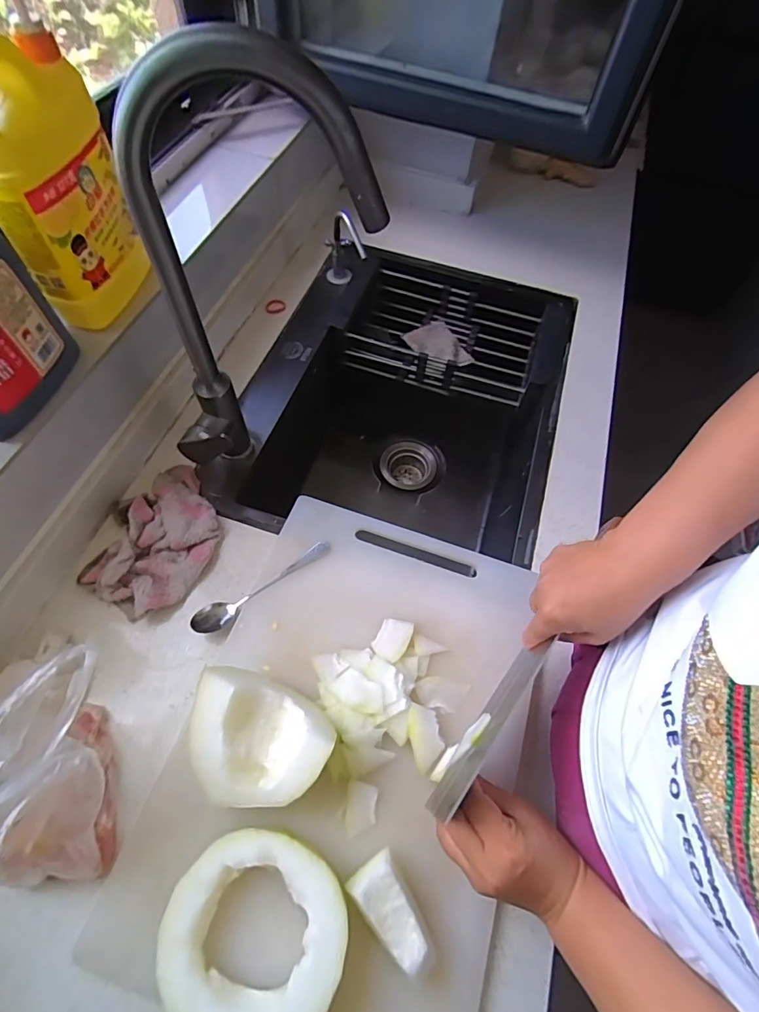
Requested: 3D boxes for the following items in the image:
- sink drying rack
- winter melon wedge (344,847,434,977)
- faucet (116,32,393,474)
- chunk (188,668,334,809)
[{"bbox_3d":[0.131,-0.300,0.810,0.354,0.095,0.225,18,63,5],"label":"sink drying rack"},{"bbox_3d":[0.012,0.335,0.380,0.040,0.033,0.087,-32,69,-18],"label":"winter melon wedge"},{"bbox_3d":[-0.116,-0.166,0.453,0.227,0.422,0.059,-21,66,-14],"label":"faucet"},{"bbox_3d":[-0.107,0.214,0.426,0.123,0.075,0.100,14,63,3],"label":"chunk"}]

